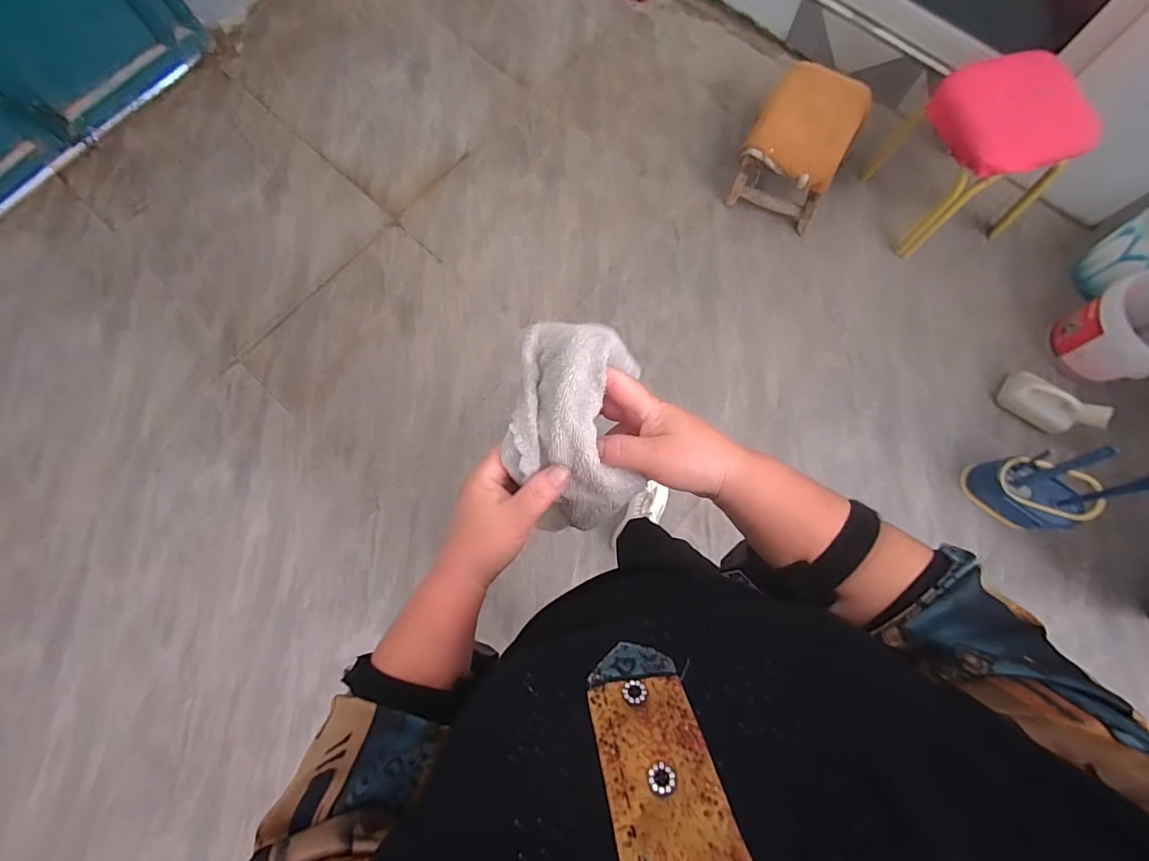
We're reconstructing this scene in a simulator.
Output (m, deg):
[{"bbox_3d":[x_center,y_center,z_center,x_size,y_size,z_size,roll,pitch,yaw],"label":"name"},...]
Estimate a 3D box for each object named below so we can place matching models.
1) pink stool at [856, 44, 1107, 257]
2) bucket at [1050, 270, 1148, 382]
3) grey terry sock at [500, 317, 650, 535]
[{"bbox_3d":[0.998,-0.681,1.202,0.294,0.339,0.299,-13,77,-3],"label":"pink stool"},{"bbox_3d":[1.323,-0.237,1.138,0.216,0.205,0.223,0,77,0],"label":"bucket"},{"bbox_3d":[0.000,-0.003,0.360,0.091,0.075,0.144,1,77,1],"label":"grey terry sock"}]

